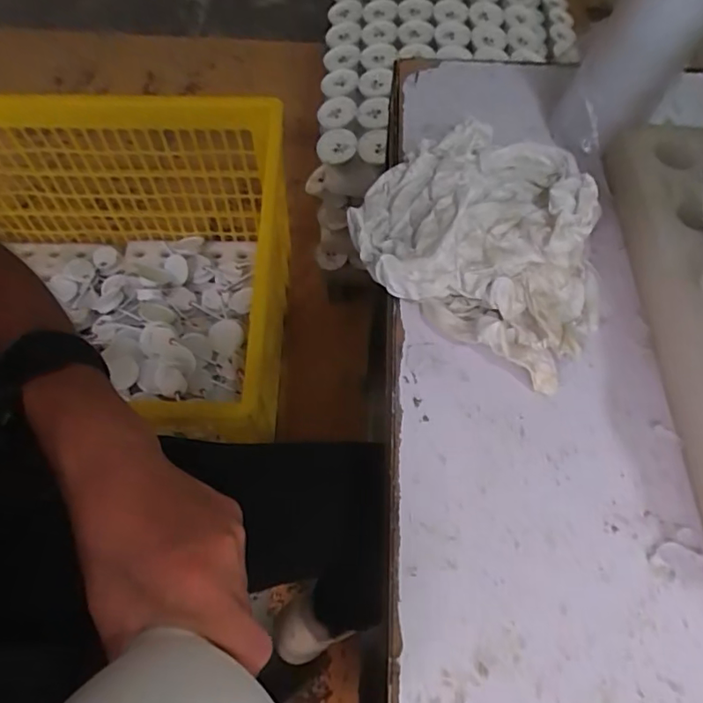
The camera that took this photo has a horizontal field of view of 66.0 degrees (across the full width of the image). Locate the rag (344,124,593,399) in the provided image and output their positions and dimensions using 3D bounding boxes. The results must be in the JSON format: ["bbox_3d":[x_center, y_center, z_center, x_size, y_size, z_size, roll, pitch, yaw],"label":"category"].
[{"bbox_3d":[0.094,-0.085,0.390,0.197,0.067,0.144,37,68,16],"label":"rag"}]

